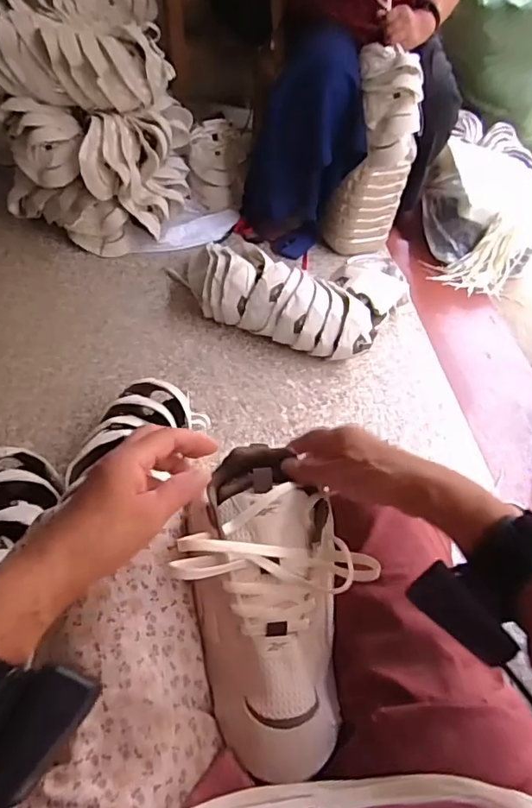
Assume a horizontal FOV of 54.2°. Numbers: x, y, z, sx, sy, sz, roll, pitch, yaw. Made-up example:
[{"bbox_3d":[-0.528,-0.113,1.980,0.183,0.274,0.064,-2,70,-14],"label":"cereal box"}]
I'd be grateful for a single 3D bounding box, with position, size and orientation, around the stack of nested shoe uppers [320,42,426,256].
[{"bbox_3d":[0.254,-0.567,1.236,0.166,0.429,0.129,22,53,11],"label":"stack of nested shoe uppers"}]

